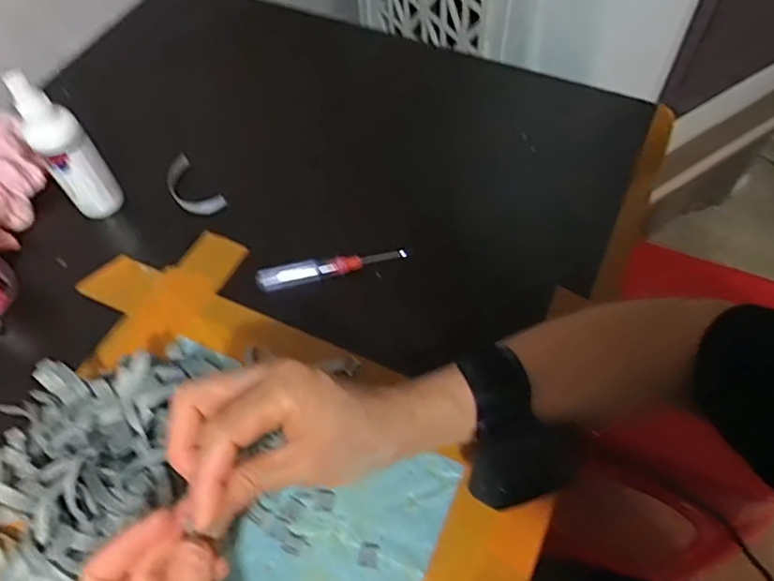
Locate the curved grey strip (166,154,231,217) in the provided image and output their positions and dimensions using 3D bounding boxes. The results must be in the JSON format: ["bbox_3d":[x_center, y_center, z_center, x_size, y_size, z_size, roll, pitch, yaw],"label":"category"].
[{"bbox_3d":[-0.176,-0.090,0.517,0.033,0.016,0.069,-38,76,-18],"label":"curved grey strip"}]

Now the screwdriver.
[{"bbox_3d":[-0.044,-0.018,0.455,0.115,0.021,0.016,-11,58,-3],"label":"screwdriver"}]

